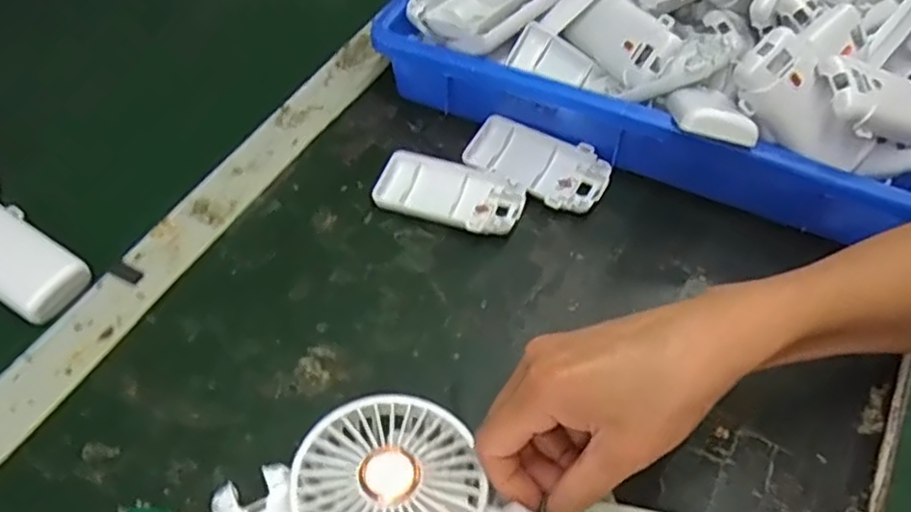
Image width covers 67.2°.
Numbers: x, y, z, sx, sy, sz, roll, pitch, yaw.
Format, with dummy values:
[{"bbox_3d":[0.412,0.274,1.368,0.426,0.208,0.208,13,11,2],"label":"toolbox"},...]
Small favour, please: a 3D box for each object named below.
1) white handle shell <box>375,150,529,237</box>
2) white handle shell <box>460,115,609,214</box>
[{"bbox_3d":[-0.005,-0.039,0.447,0.098,0.014,0.048,17,57,13],"label":"white handle shell"},{"bbox_3d":[0.054,-0.061,0.460,0.095,0.016,0.048,26,60,19],"label":"white handle shell"}]

